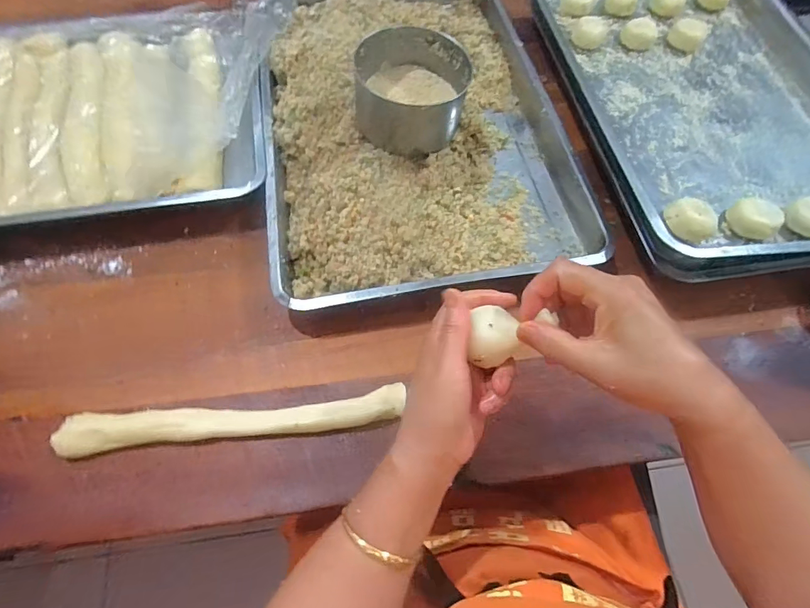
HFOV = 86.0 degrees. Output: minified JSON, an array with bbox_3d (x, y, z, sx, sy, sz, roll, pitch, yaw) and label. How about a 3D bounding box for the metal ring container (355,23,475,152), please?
[{"bbox_3d":[0.009,-0.262,0.535,0.135,0.078,0.120,-2,63,-3],"label":"metal ring container"}]

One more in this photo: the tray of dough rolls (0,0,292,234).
[{"bbox_3d":[-0.468,-0.231,0.558,0.593,0.057,0.383,-9,63,-6],"label":"tray of dough rolls"}]

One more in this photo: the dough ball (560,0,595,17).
[{"bbox_3d":[0.274,-0.484,0.692,0.054,0.026,0.049,21,64,9],"label":"dough ball"}]

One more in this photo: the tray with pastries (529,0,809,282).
[{"bbox_3d":[0.417,-0.323,0.614,0.402,0.057,0.613,-4,64,-6],"label":"tray with pastries"}]

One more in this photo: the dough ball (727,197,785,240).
[{"bbox_3d":[0.406,-0.097,0.500,0.049,0.025,0.043,13,63,5],"label":"dough ball"}]

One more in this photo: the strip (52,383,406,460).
[{"bbox_3d":[-0.165,0.115,0.434,0.325,0.025,0.036,-6,63,-5],"label":"strip"}]

